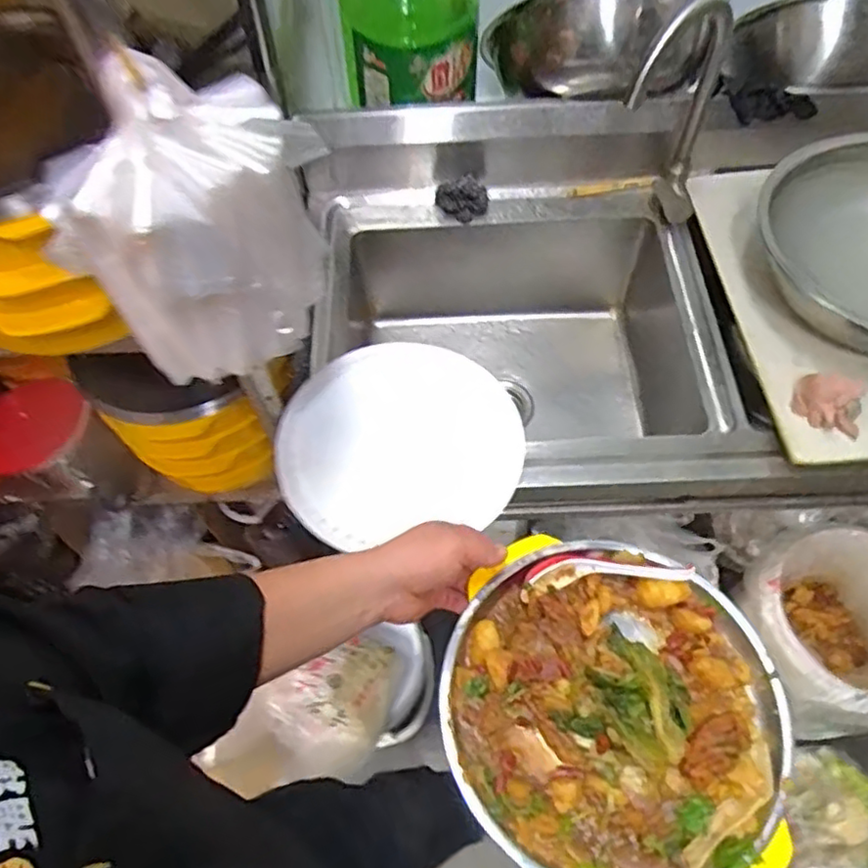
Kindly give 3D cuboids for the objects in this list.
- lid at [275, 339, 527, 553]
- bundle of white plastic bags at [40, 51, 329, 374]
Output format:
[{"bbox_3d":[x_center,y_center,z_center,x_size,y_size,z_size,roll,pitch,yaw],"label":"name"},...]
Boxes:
[{"bbox_3d":[-0.047,0.006,0.863,0.313,0.043,0.273,-10,66,3],"label":"lid"},{"bbox_3d":[-0.187,-0.158,0.510,0.182,0.229,0.104,-29,63,-13],"label":"bundle of white plastic bags"}]

